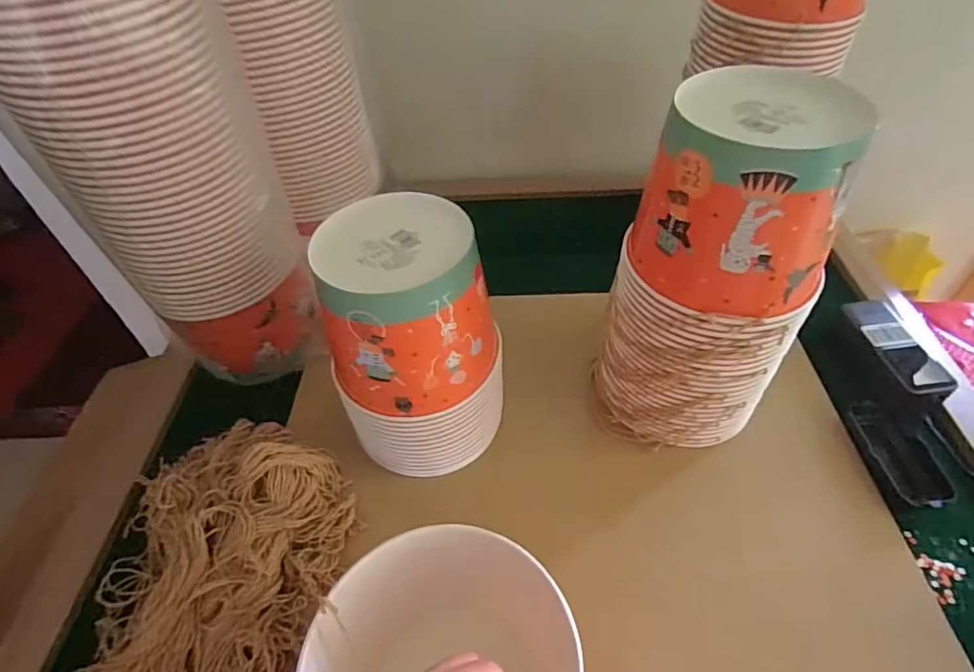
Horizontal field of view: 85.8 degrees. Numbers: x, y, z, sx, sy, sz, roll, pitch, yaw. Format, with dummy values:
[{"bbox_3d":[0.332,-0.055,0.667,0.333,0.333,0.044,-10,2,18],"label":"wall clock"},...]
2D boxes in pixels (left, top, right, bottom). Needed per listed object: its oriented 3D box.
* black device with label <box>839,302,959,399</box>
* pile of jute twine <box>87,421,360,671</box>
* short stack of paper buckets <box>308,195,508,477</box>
[{"bbox_3d":[0.439,0.016,0.575,0.060,0.036,0.127,-6,46,-2],"label":"black device with label"},{"bbox_3d":[-0.239,0.210,0.424,0.210,0.080,0.313,7,47,10],"label":"pile of jute twine"},{"bbox_3d":[-0.061,0.004,0.481,0.137,0.217,0.138,-10,47,-6],"label":"short stack of paper buckets"}]

